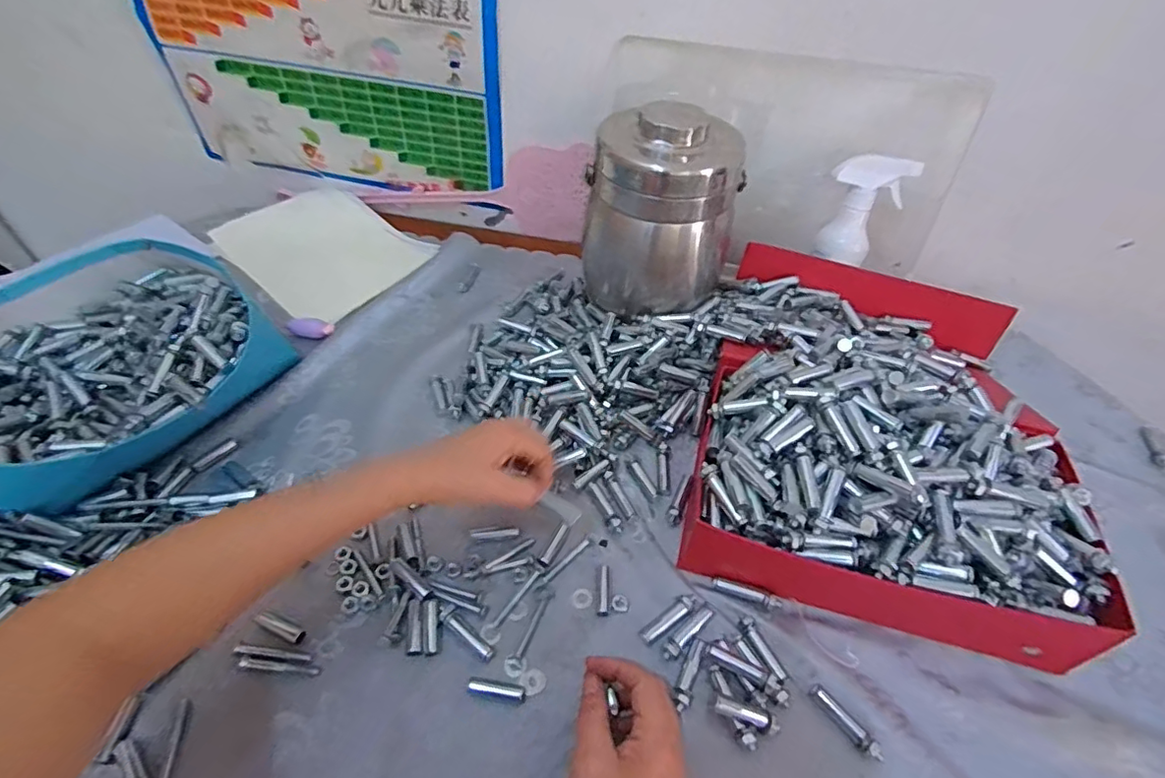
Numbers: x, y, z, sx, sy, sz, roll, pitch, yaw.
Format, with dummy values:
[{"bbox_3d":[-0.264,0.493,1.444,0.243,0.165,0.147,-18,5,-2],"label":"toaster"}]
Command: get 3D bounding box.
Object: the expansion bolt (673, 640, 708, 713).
[{"bbox_3d":[0.079,0.206,0.411,0.012,0.007,0.052,23,49,18],"label":"expansion bolt"}]

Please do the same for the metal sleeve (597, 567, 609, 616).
[{"bbox_3d":[0.017,0.161,0.454,0.008,0.004,0.042,5,46,1],"label":"metal sleeve"}]

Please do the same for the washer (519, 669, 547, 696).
[{"bbox_3d":[-0.036,0.212,0.411,0.018,0.004,0.017,2,46,-2],"label":"washer"}]

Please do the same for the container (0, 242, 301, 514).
[{"bbox_3d":[-0.456,-0.021,0.546,0.287,0.084,0.273,24,49,18],"label":"container"}]

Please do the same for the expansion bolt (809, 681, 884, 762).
[{"bbox_3d":[0.185,0.233,0.397,0.011,0.008,0.055,-27,53,-26],"label":"expansion bolt"}]

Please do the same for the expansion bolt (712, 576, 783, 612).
[{"bbox_3d":[0.133,0.164,0.456,0.055,0.006,0.011,18,48,13],"label":"expansion bolt"}]

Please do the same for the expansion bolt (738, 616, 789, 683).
[{"bbox_3d":[0.137,0.195,0.426,0.014,0.007,0.050,-16,49,-18],"label":"expansion bolt"}]

